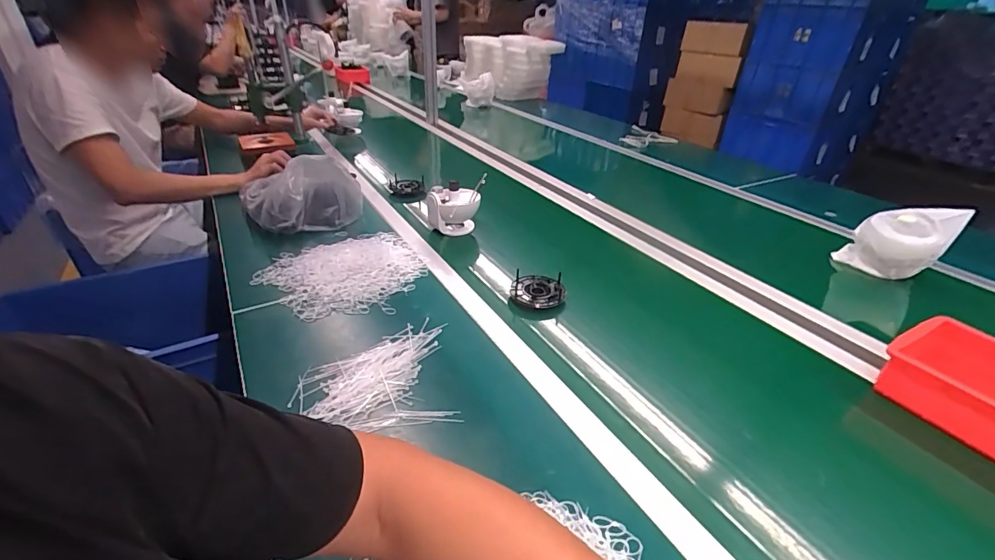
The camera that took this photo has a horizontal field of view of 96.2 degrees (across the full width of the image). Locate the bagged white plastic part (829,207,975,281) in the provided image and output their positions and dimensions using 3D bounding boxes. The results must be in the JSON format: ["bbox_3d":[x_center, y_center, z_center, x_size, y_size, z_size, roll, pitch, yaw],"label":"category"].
[{"bbox_3d":[0.820,-0.076,0.909,0.160,0.141,0.095,7,31,9],"label":"bagged white plastic part"}]

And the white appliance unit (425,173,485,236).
[{"bbox_3d":[-0.099,-0.172,1.032,0.126,0.133,0.081,-5,33,-10],"label":"white appliance unit"}]

